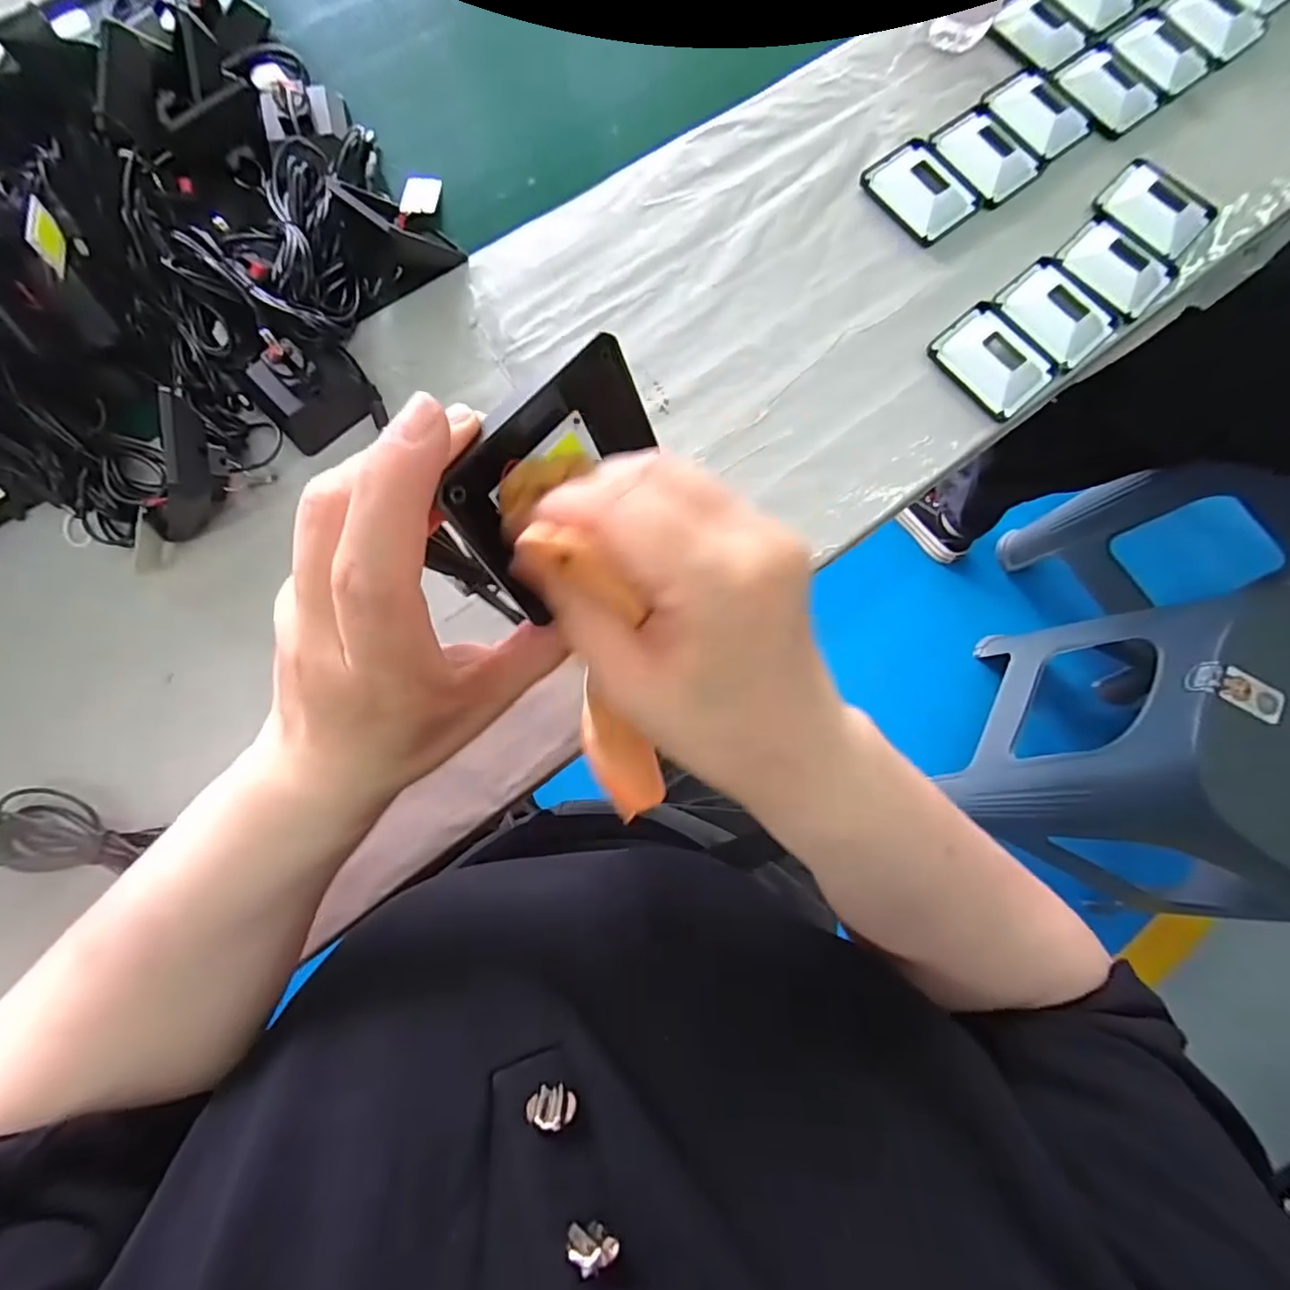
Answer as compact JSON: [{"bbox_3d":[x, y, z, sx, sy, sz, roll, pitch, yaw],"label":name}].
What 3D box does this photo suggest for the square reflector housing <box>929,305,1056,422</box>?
[{"bbox_3d":[0.253,-0.209,0.426,0.064,0.014,0.078,-40,81,-10],"label":"square reflector housing"}]

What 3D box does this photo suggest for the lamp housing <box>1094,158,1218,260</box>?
[{"bbox_3d":[0.398,-0.342,0.459,0.063,0.009,0.077,-43,82,-10],"label":"lamp housing"}]

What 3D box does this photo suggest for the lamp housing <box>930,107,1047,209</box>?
[{"bbox_3d":[0.269,-0.388,0.465,0.068,0.014,0.080,-39,81,-10],"label":"lamp housing"}]

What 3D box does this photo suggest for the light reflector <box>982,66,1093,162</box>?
[{"bbox_3d":[0.318,-0.431,0.476,0.062,0.012,0.078,-40,81,-10],"label":"light reflector"}]

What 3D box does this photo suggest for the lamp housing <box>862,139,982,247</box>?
[{"bbox_3d":[0.214,-0.354,0.457,0.064,0.017,0.081,-37,81,-9],"label":"lamp housing"}]

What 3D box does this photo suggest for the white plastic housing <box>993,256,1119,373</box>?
[{"bbox_3d":[0.306,-0.249,0.435,0.067,0.011,0.077,-38,81,-9],"label":"white plastic housing"}]

